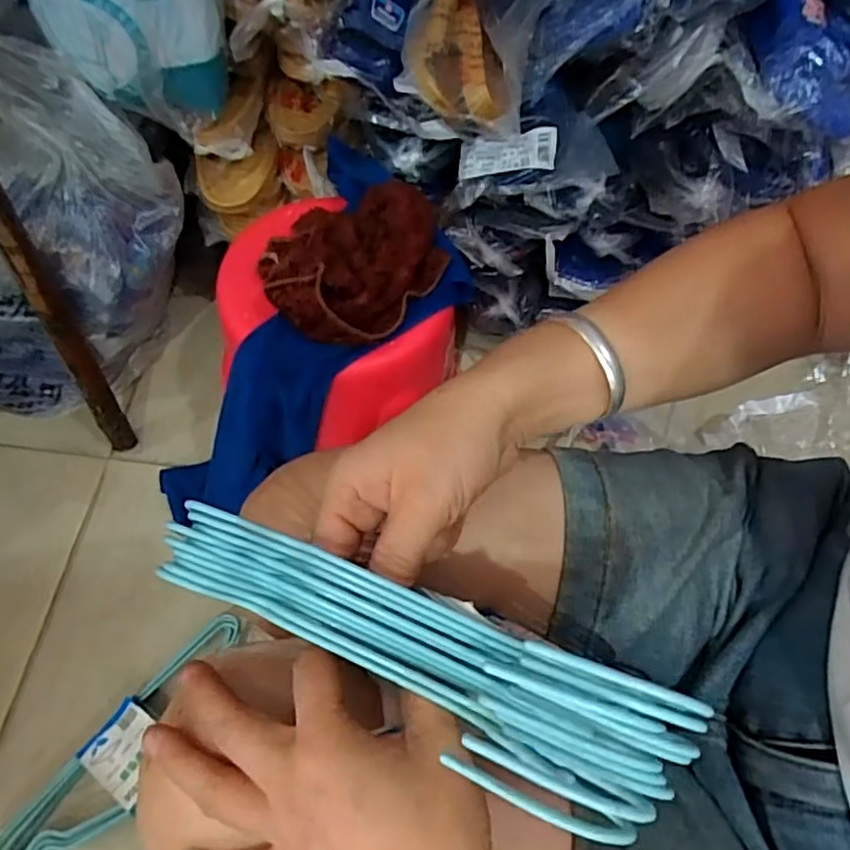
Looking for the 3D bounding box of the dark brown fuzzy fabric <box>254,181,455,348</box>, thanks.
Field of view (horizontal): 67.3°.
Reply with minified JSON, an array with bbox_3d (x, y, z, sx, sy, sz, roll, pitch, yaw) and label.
[{"bbox_3d":[-0.076,-0.172,0.645,0.162,0.058,0.202,34,62,12],"label":"dark brown fuzzy fabric"}]

